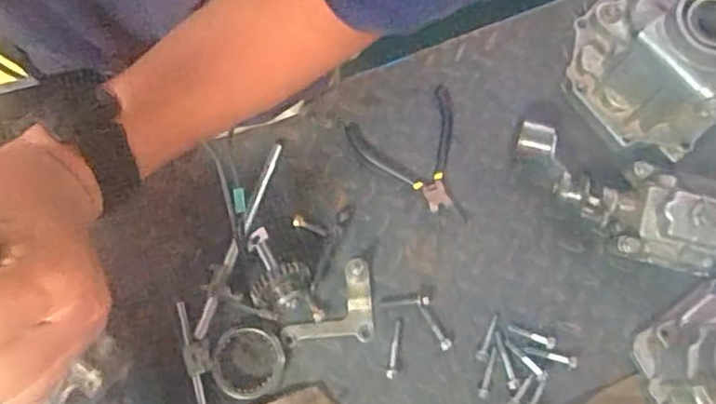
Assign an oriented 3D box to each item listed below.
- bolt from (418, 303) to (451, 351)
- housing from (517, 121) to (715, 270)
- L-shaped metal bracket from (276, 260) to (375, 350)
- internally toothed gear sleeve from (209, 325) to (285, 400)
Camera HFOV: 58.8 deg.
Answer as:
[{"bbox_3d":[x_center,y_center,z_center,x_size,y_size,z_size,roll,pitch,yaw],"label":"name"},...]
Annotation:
[{"bbox_3d":[0.080,0.128,0.660,0.011,0.012,0.054,-26,74,-7],"label":"bolt"},{"bbox_3d":[0.285,0.001,0.662,0.249,0.071,0.111,16,76,4],"label":"housing"},{"bbox_3d":[-0.034,0.104,0.655,0.097,0.031,0.080,-4,75,-1],"label":"L-shaped metal bracket"},{"bbox_3d":[-0.112,0.163,0.650,0.073,0.009,0.070,0,75,0],"label":"internally toothed gear sleeve"}]

